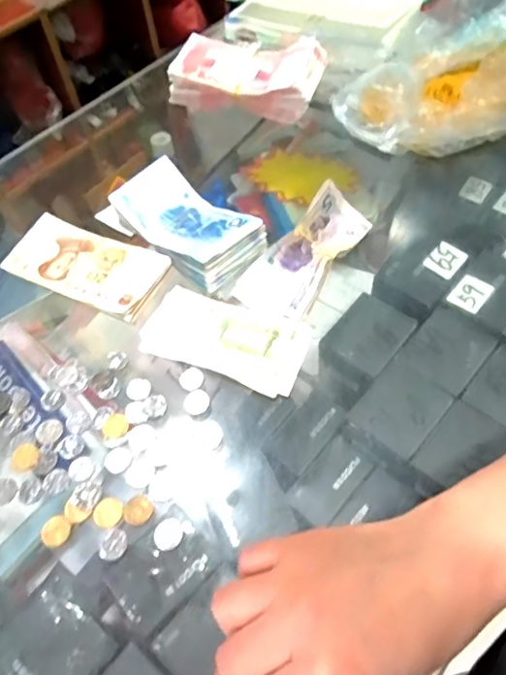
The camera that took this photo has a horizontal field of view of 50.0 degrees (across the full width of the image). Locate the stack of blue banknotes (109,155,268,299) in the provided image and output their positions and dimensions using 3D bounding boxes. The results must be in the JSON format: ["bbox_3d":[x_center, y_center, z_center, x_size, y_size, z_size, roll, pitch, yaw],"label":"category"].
[{"bbox_3d":[-0.059,-0.105,0.498,0.147,0.031,0.071,38,66,26],"label":"stack of blue banknotes"}]

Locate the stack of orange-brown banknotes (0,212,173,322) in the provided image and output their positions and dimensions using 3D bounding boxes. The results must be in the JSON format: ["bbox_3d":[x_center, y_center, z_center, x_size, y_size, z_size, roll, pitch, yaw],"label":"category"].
[{"bbox_3d":[-0.154,-0.068,0.496,0.150,0.009,0.072,21,60,18],"label":"stack of orange-brown banknotes"}]

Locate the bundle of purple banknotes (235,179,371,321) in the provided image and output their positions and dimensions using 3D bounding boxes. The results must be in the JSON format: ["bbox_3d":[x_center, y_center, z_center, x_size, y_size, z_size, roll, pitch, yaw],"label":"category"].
[{"bbox_3d":[0.045,-0.077,0.471,0.064,0.034,0.136,26,62,20],"label":"bundle of purple banknotes"}]

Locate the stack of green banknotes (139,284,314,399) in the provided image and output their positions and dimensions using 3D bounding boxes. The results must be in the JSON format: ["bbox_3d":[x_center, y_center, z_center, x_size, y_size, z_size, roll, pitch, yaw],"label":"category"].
[{"bbox_3d":[-0.023,-0.001,0.441,0.134,0.008,0.067,18,59,16],"label":"stack of green banknotes"}]

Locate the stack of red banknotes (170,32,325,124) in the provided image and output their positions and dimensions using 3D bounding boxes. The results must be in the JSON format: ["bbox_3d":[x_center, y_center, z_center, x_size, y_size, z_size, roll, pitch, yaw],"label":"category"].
[{"bbox_3d":[-0.005,-0.298,0.617,0.168,0.046,0.092,13,58,13],"label":"stack of red banknotes"}]

